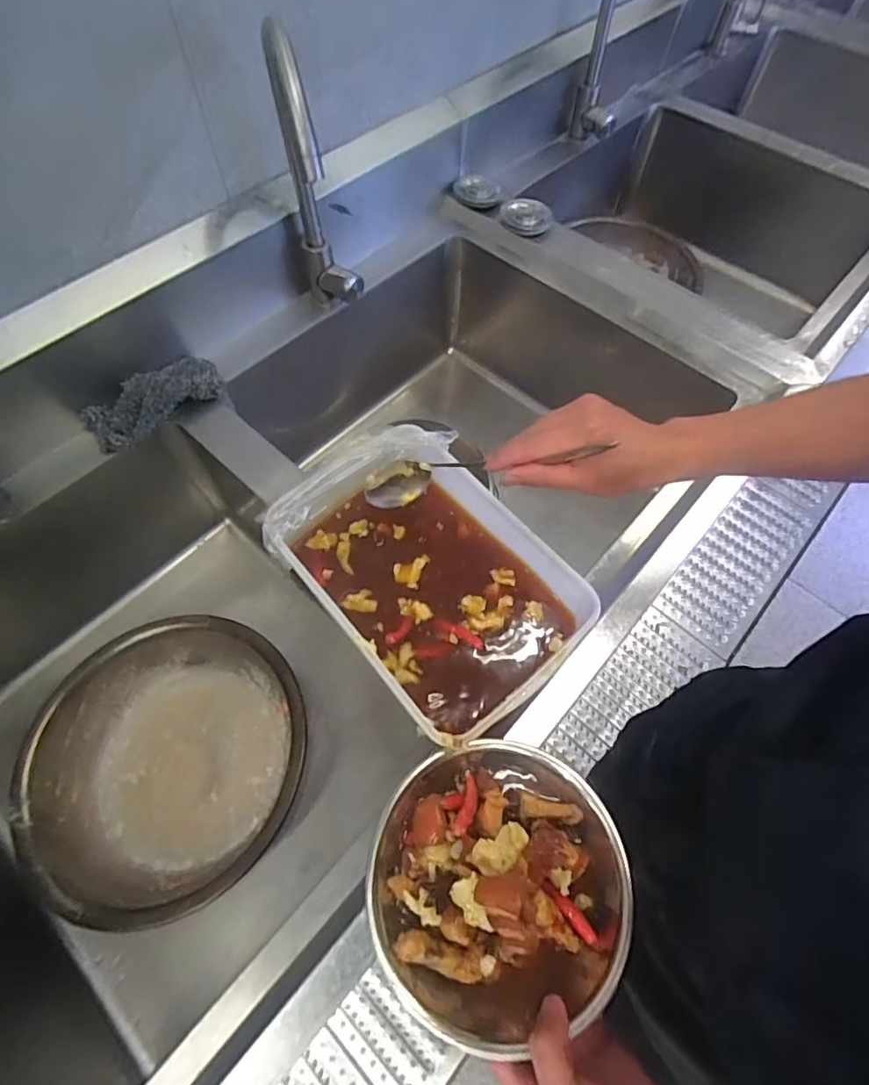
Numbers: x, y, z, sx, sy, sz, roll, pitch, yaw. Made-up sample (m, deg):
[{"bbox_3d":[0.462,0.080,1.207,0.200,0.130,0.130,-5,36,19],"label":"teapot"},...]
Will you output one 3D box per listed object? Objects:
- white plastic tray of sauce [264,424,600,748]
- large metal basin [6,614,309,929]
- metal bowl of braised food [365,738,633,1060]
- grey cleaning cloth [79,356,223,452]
[{"bbox_3d":[-0.007,0.029,0.515,0.191,0.081,0.281,-40,65,-16],"label":"white plastic tray of sauce"},{"bbox_3d":[-0.315,0.271,0.669,0.296,0.120,0.315,-2,61,4],"label":"large metal basin"},{"bbox_3d":[0.048,0.250,0.401,0.183,0.107,0.181,0,60,0],"label":"metal bowl of braised food"},{"bbox_3d":[-0.356,-0.184,0.676,0.170,0.043,0.069,-40,65,-16],"label":"grey cleaning cloth"}]

